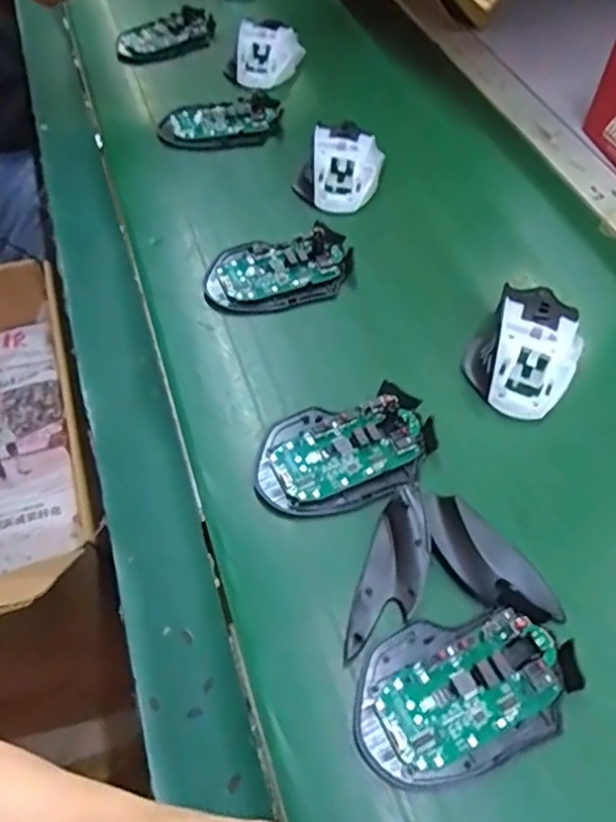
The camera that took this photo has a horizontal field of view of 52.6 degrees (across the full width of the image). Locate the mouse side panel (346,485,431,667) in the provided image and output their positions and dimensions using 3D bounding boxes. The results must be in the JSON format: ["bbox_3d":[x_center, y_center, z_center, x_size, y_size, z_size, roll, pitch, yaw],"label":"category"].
[{"bbox_3d":[0.048,0.088,0.342,0.032,0.016,0.096,19,55,9],"label":"mouse side panel"}]

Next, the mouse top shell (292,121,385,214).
[{"bbox_3d":[0.030,-0.213,0.539,0.064,0.034,0.079,22,56,11],"label":"mouse top shell"}]

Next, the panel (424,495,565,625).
[{"bbox_3d":[0.100,0.084,0.346,0.089,0.011,0.038,38,60,21],"label":"panel"}]

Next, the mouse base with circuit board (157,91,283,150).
[{"bbox_3d":[-0.080,-0.271,0.592,0.114,0.024,0.050,-17,57,-16],"label":"mouse base with circuit board"}]

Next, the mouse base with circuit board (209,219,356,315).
[{"bbox_3d":[-0.021,-0.108,0.480,0.113,0.021,0.065,-9,55,-11],"label":"mouse base with circuit board"}]

